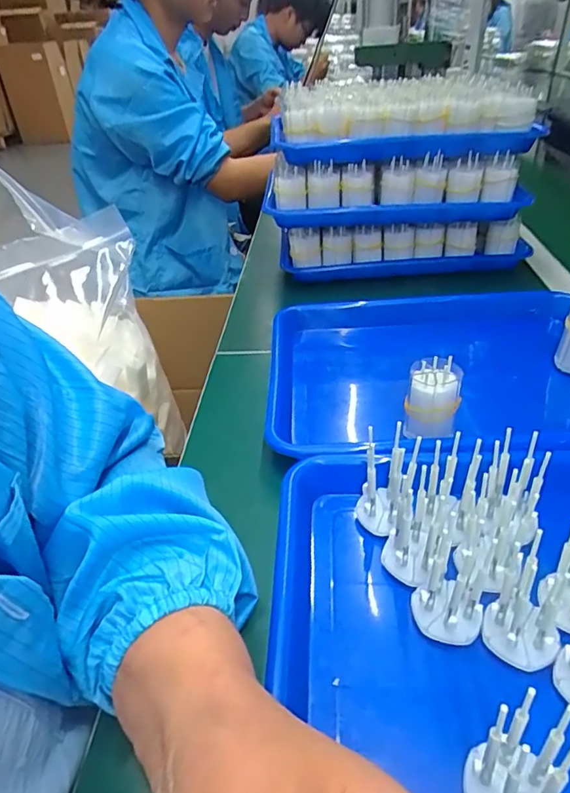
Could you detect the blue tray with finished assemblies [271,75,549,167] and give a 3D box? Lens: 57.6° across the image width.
[{"bbox_3d":[0.142,-0.345,0.641,0.304,0.069,0.159,-4,36,-1],"label":"blue tray with finished assemblies"}]

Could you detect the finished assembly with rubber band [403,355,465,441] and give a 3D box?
[{"bbox_3d":[0.113,-0.001,0.400,0.041,0.052,0.038,6,37,12],"label":"finished assembly with rubber band"}]

